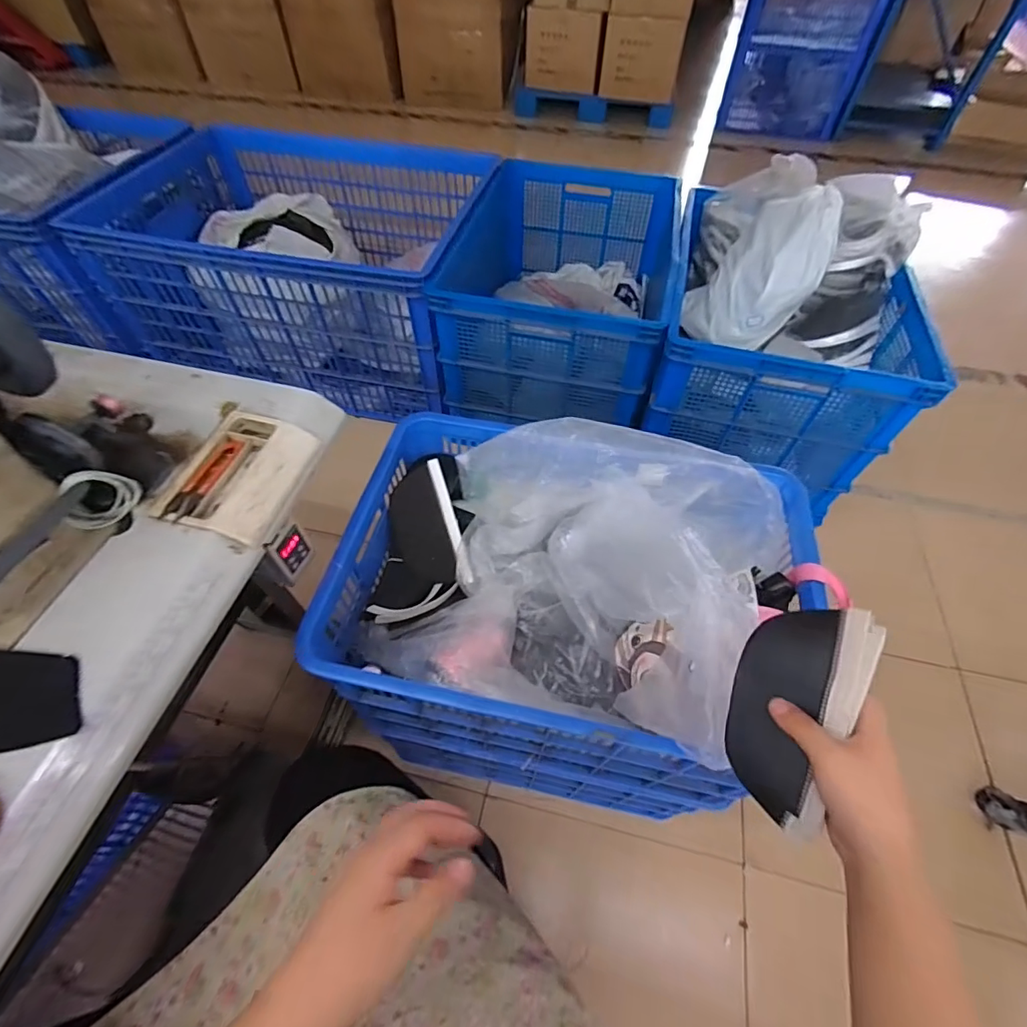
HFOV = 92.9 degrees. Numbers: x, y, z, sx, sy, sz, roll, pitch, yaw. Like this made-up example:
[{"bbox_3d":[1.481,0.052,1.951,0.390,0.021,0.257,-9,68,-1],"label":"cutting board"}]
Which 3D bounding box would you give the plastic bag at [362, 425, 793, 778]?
[{"bbox_3d":[0.114,0.090,0.657,0.435,0.196,0.377,15,57,9],"label":"plastic bag"}]

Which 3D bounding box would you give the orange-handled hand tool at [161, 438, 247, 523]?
[{"bbox_3d":[-0.315,-0.036,0.502,0.026,0.013,0.115,13,56,8],"label":"orange-handled hand tool"}]

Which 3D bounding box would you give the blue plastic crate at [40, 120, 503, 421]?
[{"bbox_3d":[-0.621,-0.868,1.641,1.071,0.448,0.894,11,56,7],"label":"blue plastic crate"}]

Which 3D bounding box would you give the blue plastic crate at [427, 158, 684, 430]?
[{"bbox_3d":[0.149,-0.677,1.462,0.560,0.391,0.827,11,56,6],"label":"blue plastic crate"}]

